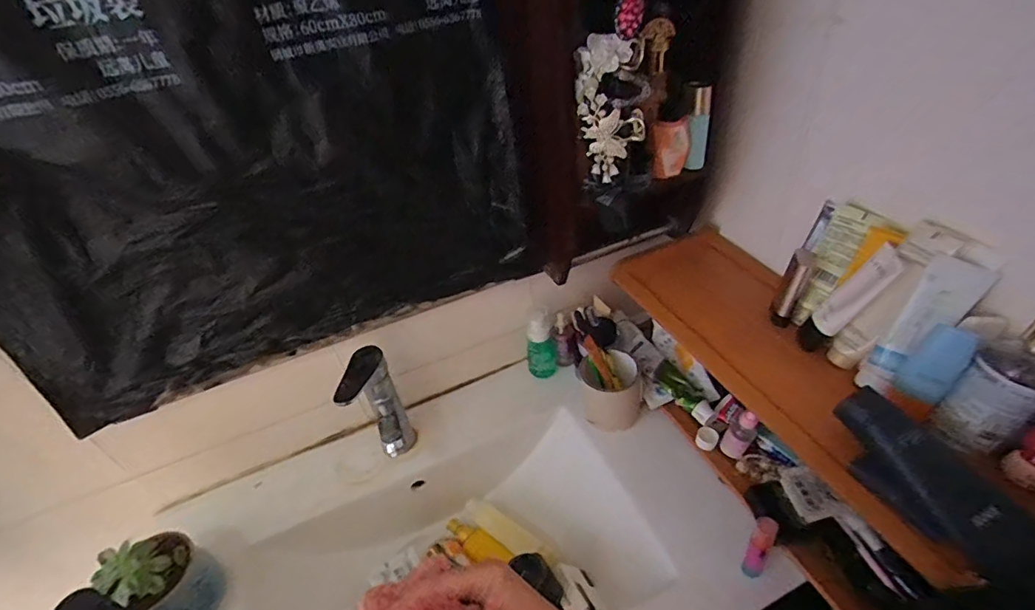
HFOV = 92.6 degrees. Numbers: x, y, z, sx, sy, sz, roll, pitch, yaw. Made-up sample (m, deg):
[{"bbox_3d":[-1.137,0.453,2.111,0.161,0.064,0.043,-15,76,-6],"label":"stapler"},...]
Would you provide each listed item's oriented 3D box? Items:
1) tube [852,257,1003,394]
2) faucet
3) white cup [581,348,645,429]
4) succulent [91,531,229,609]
[{"bbox_3d":[0.391,0.023,0.488,0.032,0.147,0.045,11,28,-33],"label":"tube"},{"bbox_3d":[-0.184,0.161,0.672,0.066,0.183,0.124,-17,40,-11],"label":"faucet"},{"bbox_3d":[0.143,0.129,0.745,0.092,0.089,0.077,-4,39,4],"label":"white cup"},{"bbox_3d":[-0.404,0.322,0.578,0.077,0.126,0.084,17,45,27],"label":"succulent"}]

